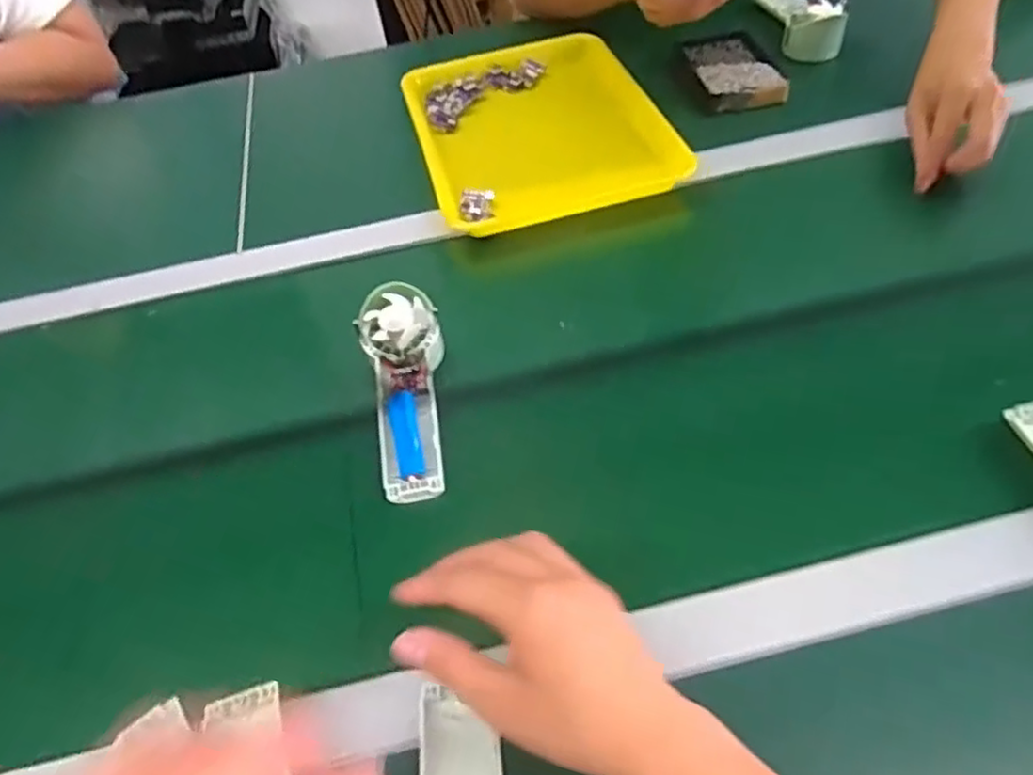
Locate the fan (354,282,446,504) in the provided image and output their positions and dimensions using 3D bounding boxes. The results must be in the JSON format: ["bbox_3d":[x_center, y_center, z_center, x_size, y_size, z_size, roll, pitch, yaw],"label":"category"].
[{"bbox_3d":[-0.085,0.002,0.523,0.059,0.035,0.180,-9,65,-1],"label":"fan"}]

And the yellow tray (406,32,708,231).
[{"bbox_3d":[0.026,-0.287,0.740,0.256,0.034,0.306,-14,51,-6],"label":"yellow tray"}]

